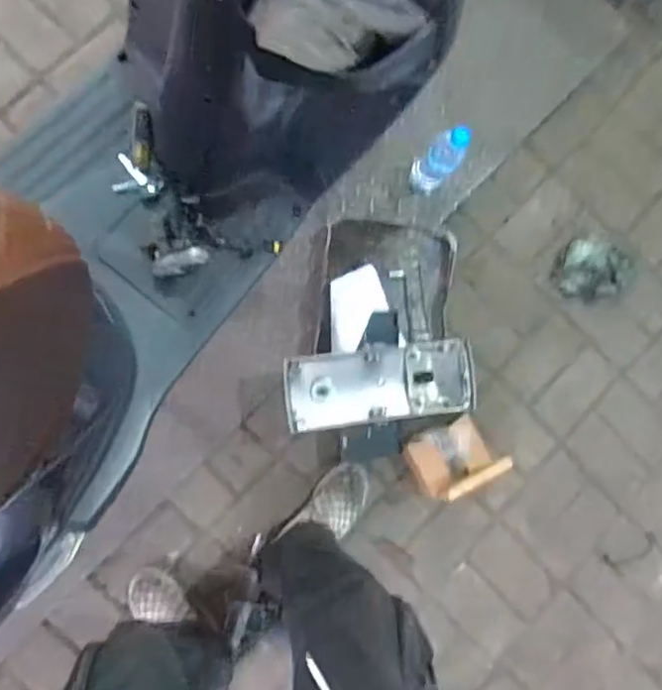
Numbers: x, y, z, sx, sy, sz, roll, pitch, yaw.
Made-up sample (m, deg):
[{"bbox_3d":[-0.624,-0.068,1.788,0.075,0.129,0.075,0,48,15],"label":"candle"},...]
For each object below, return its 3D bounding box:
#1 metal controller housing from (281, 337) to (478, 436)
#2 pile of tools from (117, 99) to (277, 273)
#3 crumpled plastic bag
[{"bbox_3d":[0.094,0.076,1.185,0.386,0.065,0.142,-5,88,-23],"label":"metal controller housing"},{"bbox_3d":[-0.239,-0.202,0.931,0.293,0.087,0.171,44,81,-4],"label":"pile of tools"},{"bbox_3d":[0.572,-0.169,1.354,0.178,0.032,0.135,-15,89,-8],"label":"crumpled plastic bag"}]

